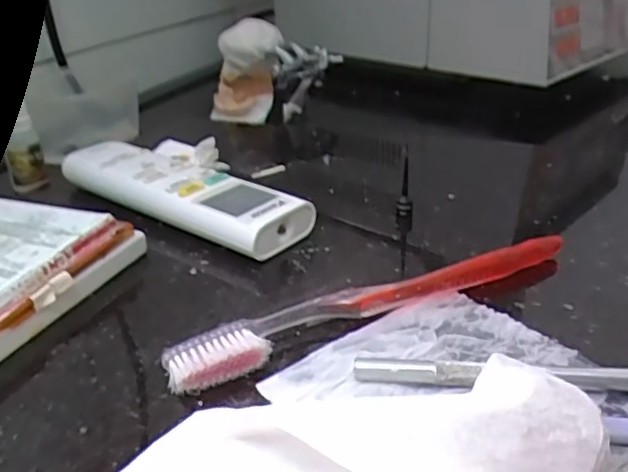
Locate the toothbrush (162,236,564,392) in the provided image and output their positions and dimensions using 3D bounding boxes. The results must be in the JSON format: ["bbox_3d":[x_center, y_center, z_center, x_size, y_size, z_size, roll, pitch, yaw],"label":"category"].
[{"bbox_3d":[0.028,0.025,0.255,0.183,0.013,0.019,-15,31,-24],"label":"toothbrush"}]

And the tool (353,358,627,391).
[{"bbox_3d":[0.082,0.049,0.210,0.135,0.008,0.009,0,28,4],"label":"tool"}]

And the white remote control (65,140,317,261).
[{"bbox_3d":[-0.080,-0.025,0.351,0.170,0.022,0.042,19,34,33],"label":"white remote control"}]

